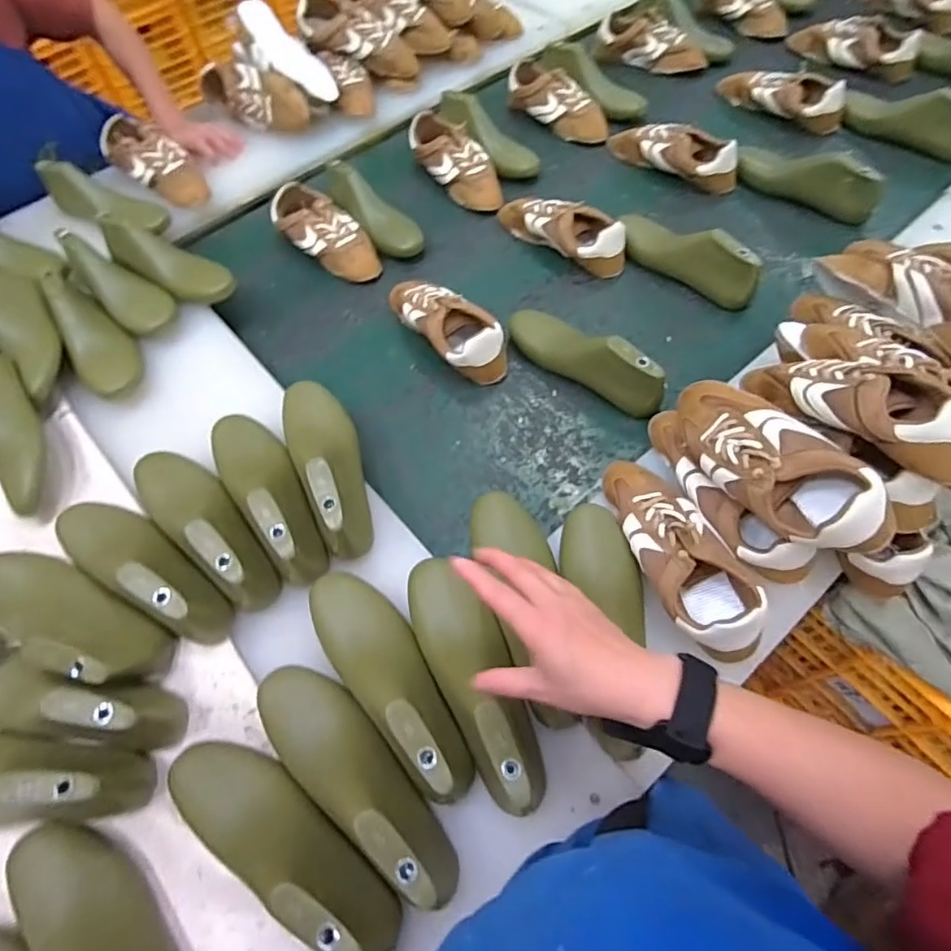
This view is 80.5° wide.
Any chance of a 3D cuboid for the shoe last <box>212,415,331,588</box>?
[{"bbox_3d":[-0.244,0.012,0.641,0.082,0.070,0.249,-31,64,-12],"label":"shoe last"}]

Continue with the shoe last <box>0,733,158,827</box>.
[{"bbox_3d":[-0.437,0.278,0.516,0.242,0.088,0.075,-5,62,2],"label":"shoe last"}]

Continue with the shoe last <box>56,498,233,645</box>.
[{"bbox_3d":[-0.373,0.092,0.615,0.272,0.089,0.082,26,67,17],"label":"shoe last"}]

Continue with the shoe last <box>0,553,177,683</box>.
[{"bbox_3d":[-0.438,0.140,0.584,0.249,0.074,0.083,24,66,16],"label":"shoe last"}]

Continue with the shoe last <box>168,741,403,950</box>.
[{"bbox_3d":[-0.170,0.303,0.475,0.242,0.091,0.072,29,67,18],"label":"shoe last"}]

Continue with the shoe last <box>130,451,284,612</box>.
[{"bbox_3d":[-0.312,0.038,0.622,0.243,0.075,0.078,38,71,21],"label":"shoe last"}]

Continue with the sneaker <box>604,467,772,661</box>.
[{"bbox_3d":[0.212,0.075,0.591,0.090,0.075,0.238,-24,63,-8],"label":"sneaker"}]

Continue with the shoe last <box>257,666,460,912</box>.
[{"bbox_3d":[-0.110,0.263,0.496,0.247,0.084,0.079,37,70,21],"label":"shoe last"}]

